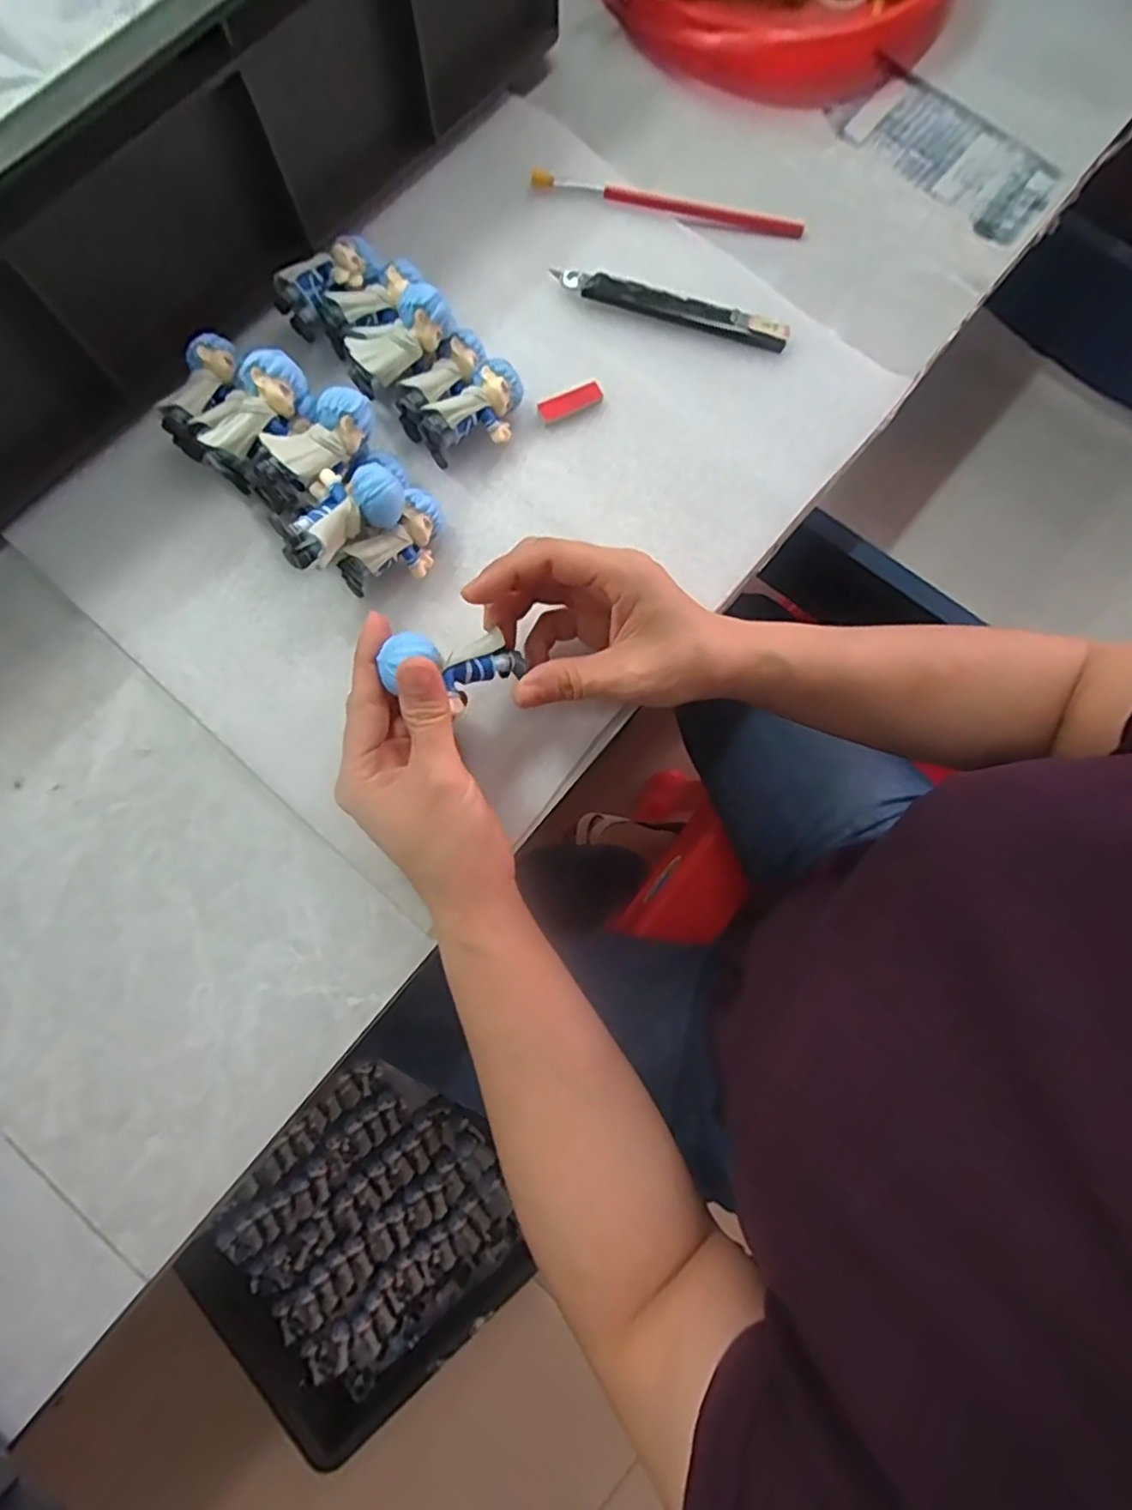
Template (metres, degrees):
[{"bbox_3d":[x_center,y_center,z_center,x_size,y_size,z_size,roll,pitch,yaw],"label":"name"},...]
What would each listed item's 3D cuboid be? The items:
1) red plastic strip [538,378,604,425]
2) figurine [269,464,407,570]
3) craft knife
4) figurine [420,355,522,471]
[{"bbox_3d":[0.003,-0.200,0.371,0.037,0.004,0.015,-30,81,-7],"label":"red plastic strip"},{"bbox_3d":[-0.110,-0.117,0.310,0.063,0.024,0.034,-43,83,-9],"label":"figurine"},{"bbox_3d":[0.061,-0.262,0.383,0.139,0.010,0.016,15,78,2],"label":"craft knife"},{"bbox_3d":[-0.048,-0.184,0.355,0.059,0.030,0.029,-43,83,-9],"label":"figurine"}]

